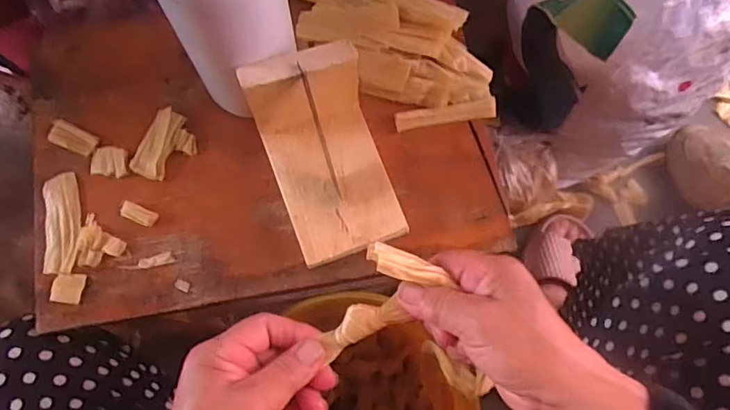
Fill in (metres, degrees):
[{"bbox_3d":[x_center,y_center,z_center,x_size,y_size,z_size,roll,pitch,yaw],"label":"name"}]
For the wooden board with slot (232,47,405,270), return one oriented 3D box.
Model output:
[{"bbox_3d":[-0.026,-0.034,0.374,0.079,0.071,0.128,-18,75,-5],"label":"wooden board with slot"}]

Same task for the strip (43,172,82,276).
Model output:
[{"bbox_3d":[-0.219,0.013,0.400,0.026,0.008,0.076,-9,74,-3],"label":"strip"}]

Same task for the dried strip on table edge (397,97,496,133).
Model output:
[{"bbox_3d":[0.062,-0.069,0.423,0.077,0.007,0.015,-9,74,-3],"label":"dried strip on table edge"}]

